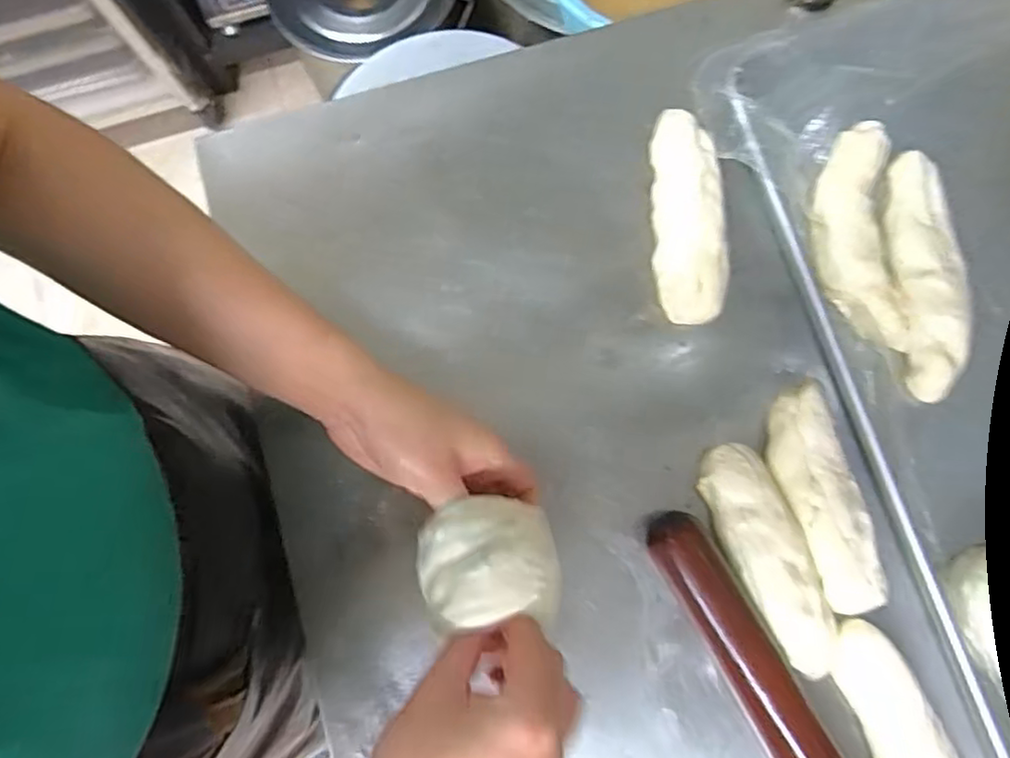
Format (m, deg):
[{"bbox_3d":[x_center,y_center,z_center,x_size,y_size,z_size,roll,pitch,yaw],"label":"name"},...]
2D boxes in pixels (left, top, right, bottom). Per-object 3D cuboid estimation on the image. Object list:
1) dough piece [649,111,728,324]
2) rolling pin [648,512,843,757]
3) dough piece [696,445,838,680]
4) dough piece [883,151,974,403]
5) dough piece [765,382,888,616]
[{"bbox_3d":[0.137,-0.122,0.480,0.051,0.025,0.160,1,80,1],"label":"dough piece"},{"bbox_3d":[0.190,0.236,0.413,0.040,0.036,0.324,-30,81,-4],"label":"rolling pin"},{"bbox_3d":[0.179,0.119,0.433,0.051,0.030,0.152,-24,80,-3],"label":"dough piece"},{"bbox_3d":[0.307,-0.078,0.464,0.044,0.026,0.180,-4,80,1],"label":"dough piece"},{"bbox_3d":[0.215,0.083,0.439,0.047,0.030,0.151,-14,80,-1],"label":"dough piece"}]

